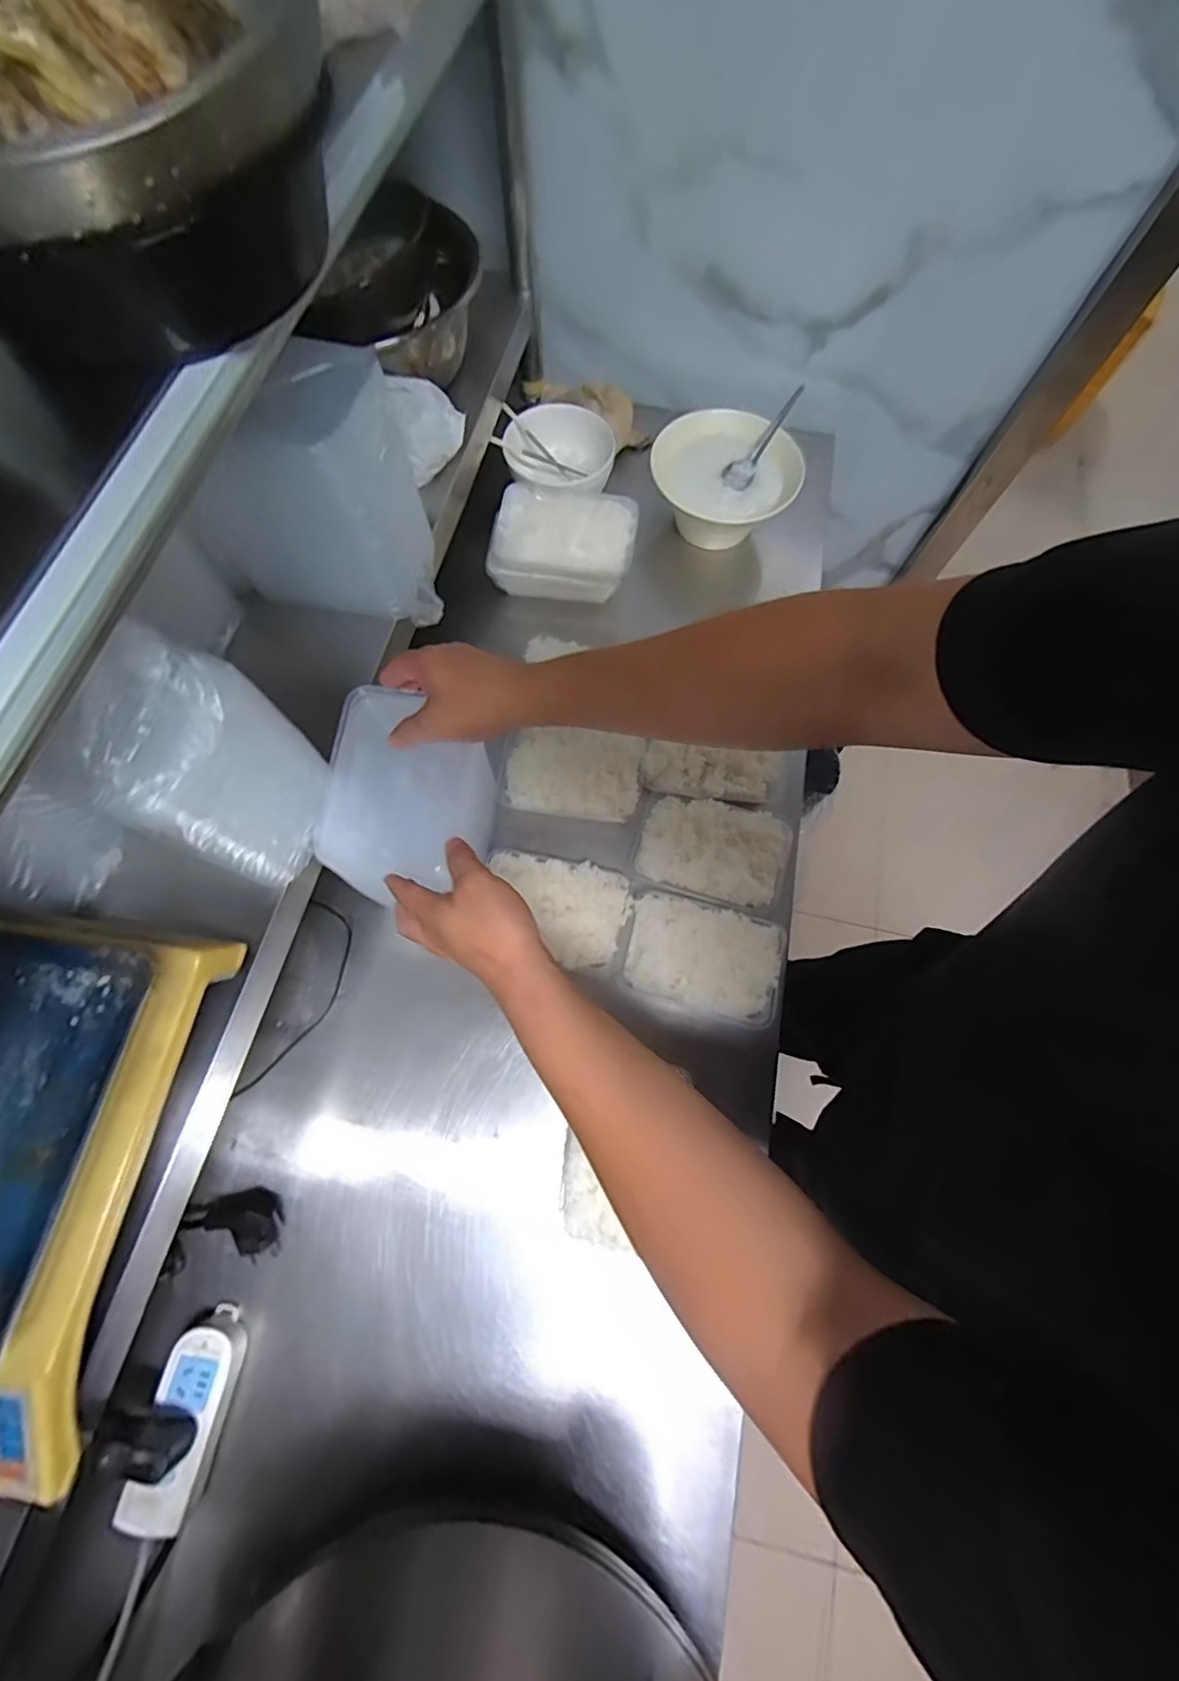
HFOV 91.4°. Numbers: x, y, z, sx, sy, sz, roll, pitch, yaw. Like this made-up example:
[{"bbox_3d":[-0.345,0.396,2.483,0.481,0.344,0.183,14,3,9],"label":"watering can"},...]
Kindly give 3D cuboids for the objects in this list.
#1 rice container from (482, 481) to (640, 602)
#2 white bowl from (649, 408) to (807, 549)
[{"bbox_3d":[-0.033,-0.376,0.741,0.178,0.082,0.111,10,71,2],"label":"rice container"},{"bbox_3d":[0.176,-0.482,0.793,0.195,0.100,0.170,-36,76,-13],"label":"white bowl"}]

